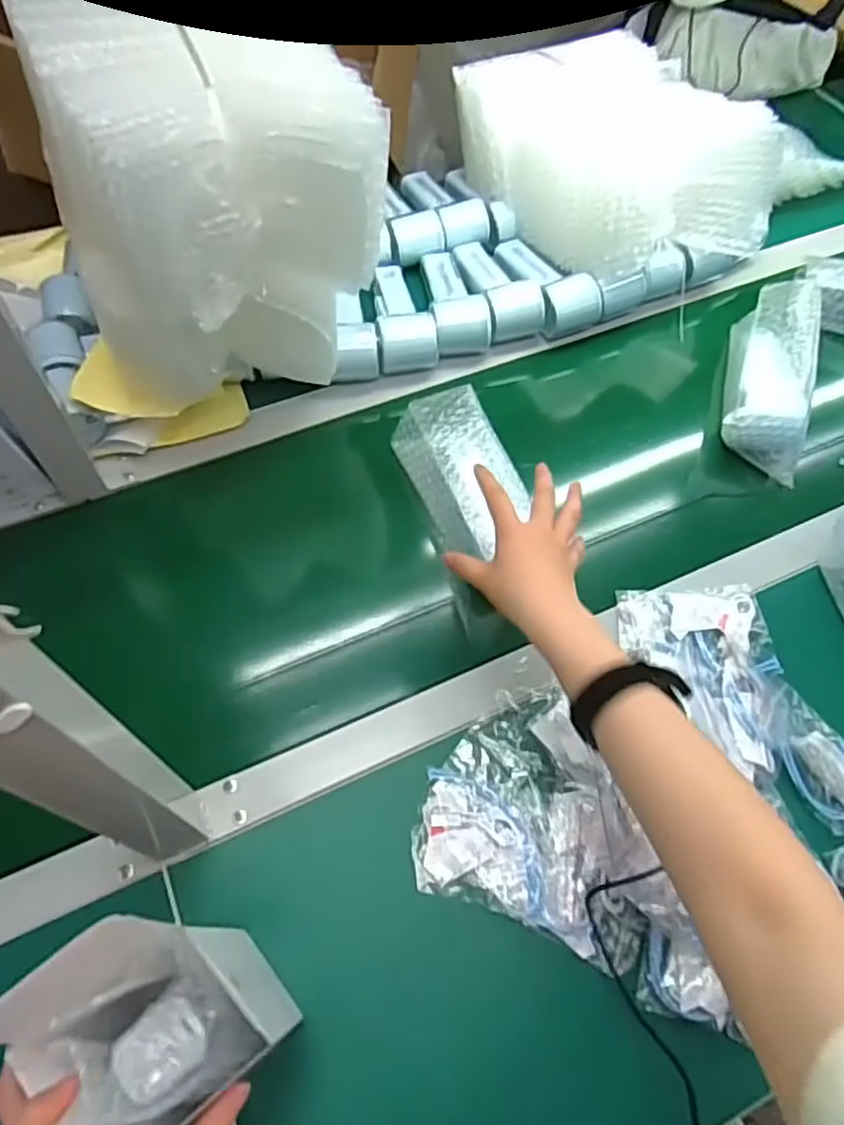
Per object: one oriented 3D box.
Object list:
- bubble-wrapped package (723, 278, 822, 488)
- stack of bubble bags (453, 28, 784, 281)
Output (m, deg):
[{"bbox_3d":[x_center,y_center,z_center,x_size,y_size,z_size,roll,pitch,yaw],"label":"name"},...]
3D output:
[{"bbox_3d":[0.364,-0.196,0.725,0.075,0.078,0.207,18,61,7],"label":"bubble-wrapped package"},{"bbox_3d":[0.207,-0.450,0.788,0.203,0.152,0.310,-24,65,-16],"label":"stack of bubble bags"}]

